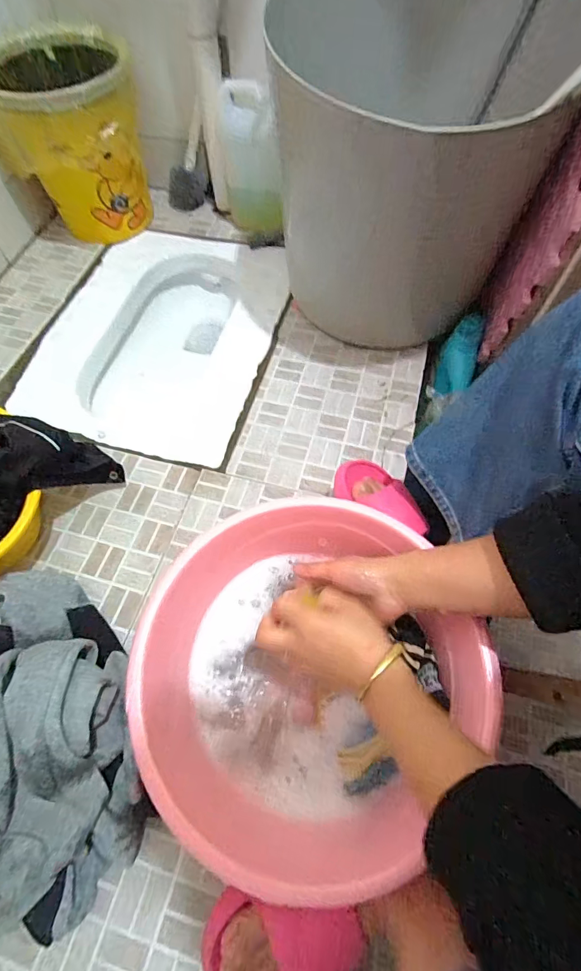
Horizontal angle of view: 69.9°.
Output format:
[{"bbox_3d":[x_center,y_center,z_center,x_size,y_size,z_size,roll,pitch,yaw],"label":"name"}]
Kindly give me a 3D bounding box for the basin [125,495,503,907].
[{"bbox_3d":[0.010,0.181,0.445,0.283,0.120,0.331,31,68,16],"label":"basin"}]

